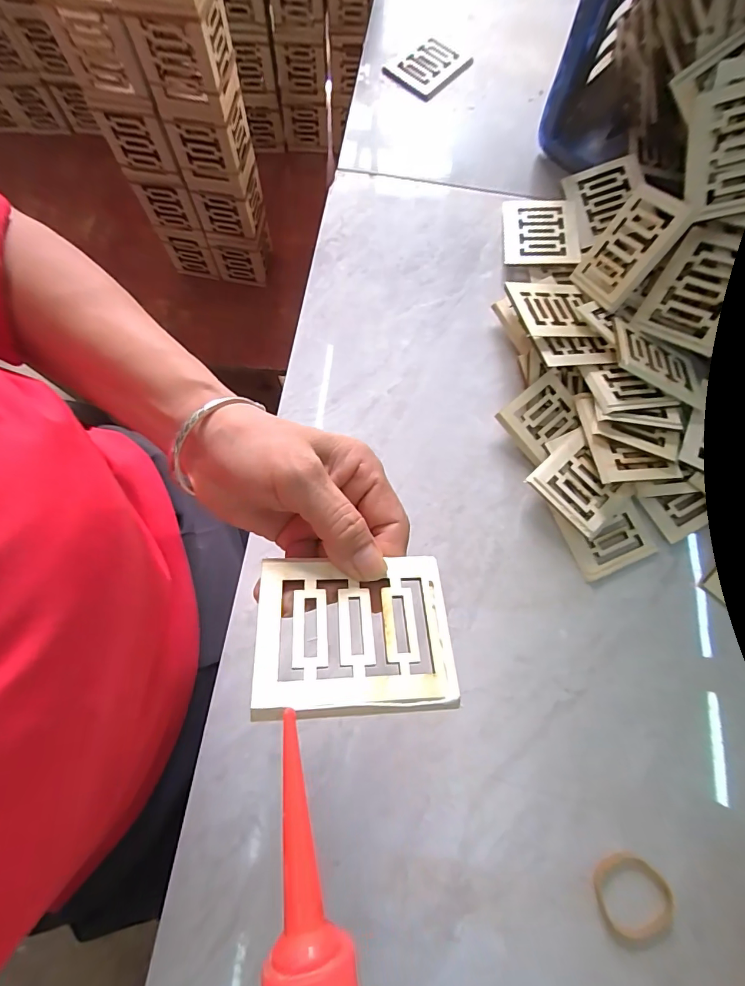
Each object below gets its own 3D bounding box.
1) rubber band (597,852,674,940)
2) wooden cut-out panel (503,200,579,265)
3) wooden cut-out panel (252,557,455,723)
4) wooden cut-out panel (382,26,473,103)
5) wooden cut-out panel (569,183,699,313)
[{"bbox_3d":[0.173,0.266,0.283,0.048,0.004,0.047,-11,76,-5],"label":"rubber band"},{"bbox_3d":[0.159,-0.249,0.409,0.066,0.005,0.076,1,73,8],"label":"wooden cut-out panel"},{"bbox_3d":[-0.007,0.058,0.182,0.081,0.004,0.065,1,54,-10],"label":"wooden cut-out panel"},{"bbox_3d":[0.063,-0.468,0.468,0.064,0.012,0.081,43,78,9],"label":"wooden cut-out panel"},{"bbox_3d":[0.211,-0.202,0.355,0.010,0.081,0.061,1,49,-31],"label":"wooden cut-out panel"}]

